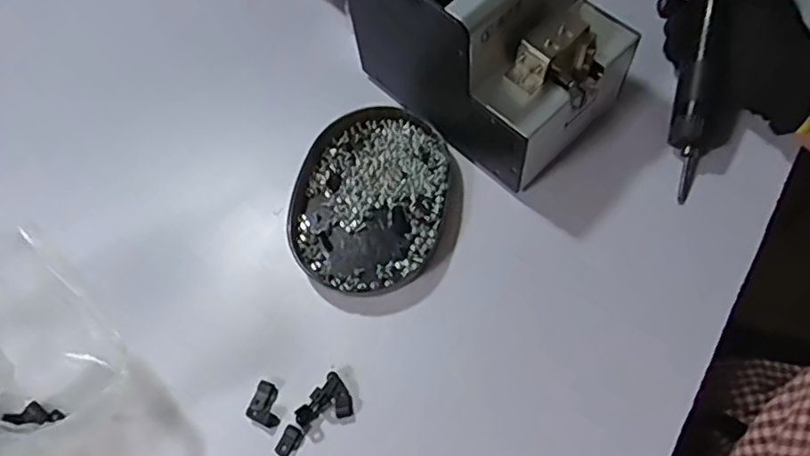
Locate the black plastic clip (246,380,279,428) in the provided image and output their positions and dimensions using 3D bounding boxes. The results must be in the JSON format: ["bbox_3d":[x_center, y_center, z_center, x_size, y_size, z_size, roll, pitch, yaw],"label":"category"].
[{"bbox_3d":[-0.096,0.123,0.429,0.023,0.007,0.027,17,66,10],"label":"black plastic clip"}]

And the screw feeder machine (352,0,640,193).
[{"bbox_3d":[0.066,-0.149,0.468,0.183,0.149,0.129,39,74,18],"label":"screw feeder machine"}]

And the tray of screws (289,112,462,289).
[{"bbox_3d":[-0.026,-0.024,0.491,0.123,0.022,0.151,10,65,7],"label":"tray of screws"}]

